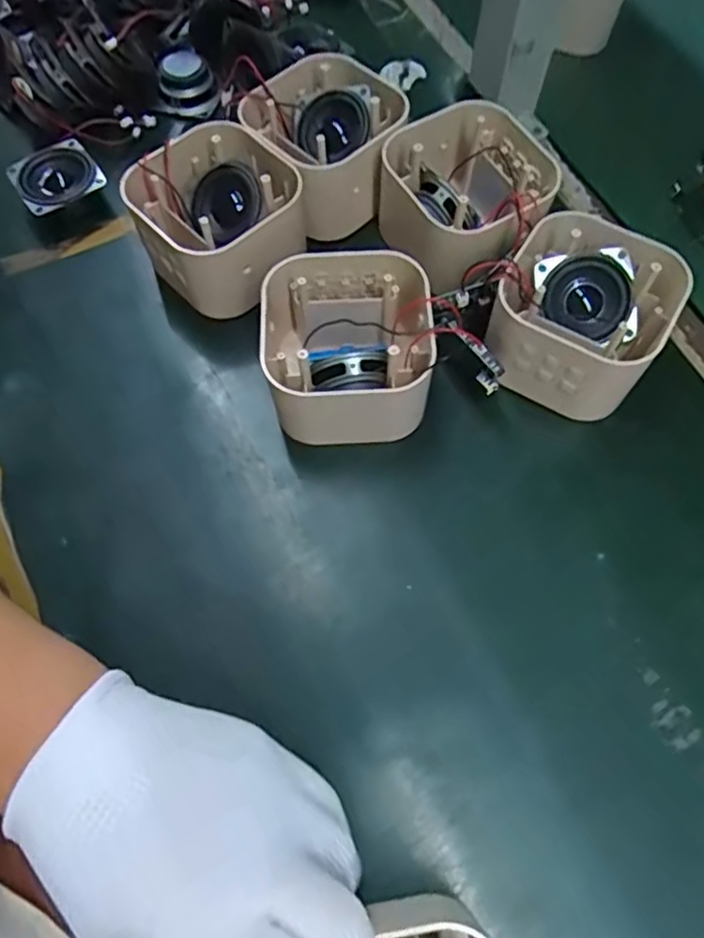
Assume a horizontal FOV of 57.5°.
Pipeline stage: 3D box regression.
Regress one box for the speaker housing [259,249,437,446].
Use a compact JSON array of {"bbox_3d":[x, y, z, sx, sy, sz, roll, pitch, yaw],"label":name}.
[{"bbox_3d":[-0.003,-0.067,0.358,0.091,0.057,0.094,-4,66,-1],"label":"speaker housing"}]

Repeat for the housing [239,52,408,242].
[{"bbox_3d":[-0.014,-0.215,0.423,0.092,0.061,0.099,-30,69,-12],"label":"housing"}]

